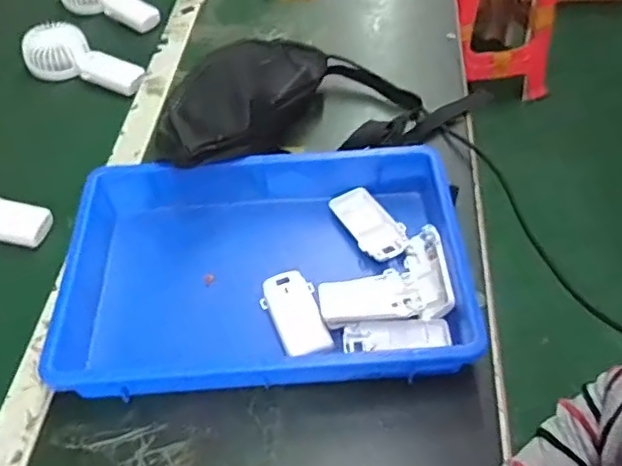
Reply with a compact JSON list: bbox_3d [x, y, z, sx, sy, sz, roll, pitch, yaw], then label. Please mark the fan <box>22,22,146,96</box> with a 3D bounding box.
[{"bbox_3d":[-0.314,-0.242,0.831,0.186,0.045,0.081,21,54,17],"label":"fan"}]

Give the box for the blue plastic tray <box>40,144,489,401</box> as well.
[{"bbox_3d":[-0.044,0.029,0.574,0.362,0.064,0.249,-2,51,-1],"label":"blue plastic tray"}]

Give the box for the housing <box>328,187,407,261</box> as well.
[{"bbox_3d":[0.059,-0.010,0.618,0.048,0.019,0.095,-24,55,-17],"label":"housing"}]

